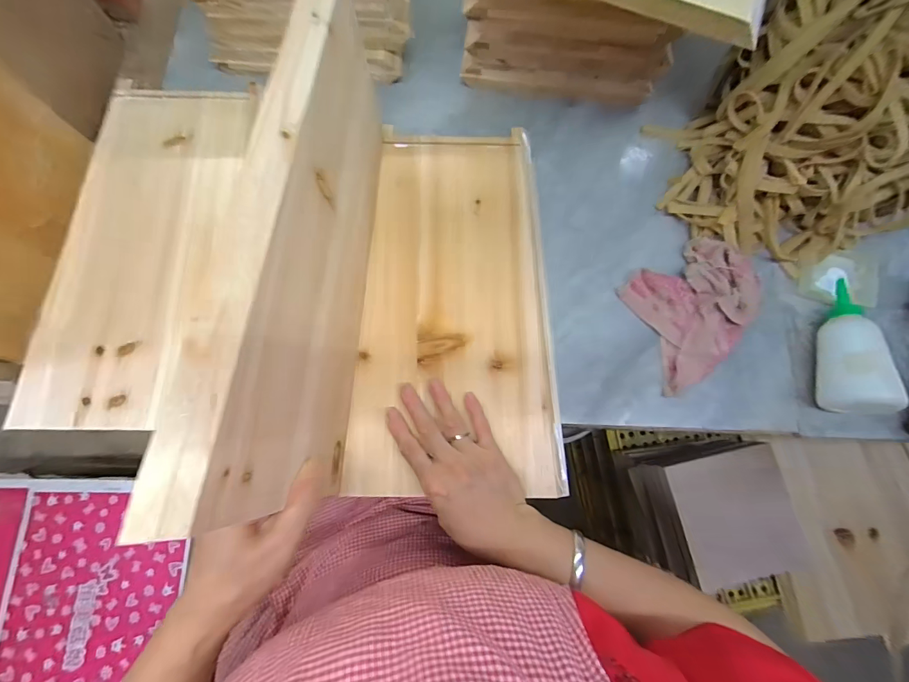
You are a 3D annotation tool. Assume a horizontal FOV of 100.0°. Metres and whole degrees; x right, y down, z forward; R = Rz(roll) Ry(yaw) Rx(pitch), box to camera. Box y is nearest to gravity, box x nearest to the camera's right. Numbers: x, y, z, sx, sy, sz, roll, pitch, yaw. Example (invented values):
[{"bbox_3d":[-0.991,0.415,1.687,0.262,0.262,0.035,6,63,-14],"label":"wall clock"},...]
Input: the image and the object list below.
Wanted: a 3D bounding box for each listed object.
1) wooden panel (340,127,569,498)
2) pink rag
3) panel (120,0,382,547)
[{"bbox_3d":[0.005,-0.050,0.440,0.220,0.015,0.420,1,78,-1],"label":"wooden panel"},{"bbox_3d":[0.279,-0.036,0.439,0.144,0.035,0.138,-28,80,-7],"label":"pink rag"},{"bbox_3d":[-0.115,-0.089,0.322,0.031,0.231,0.414,4,78,-1],"label":"panel"}]

